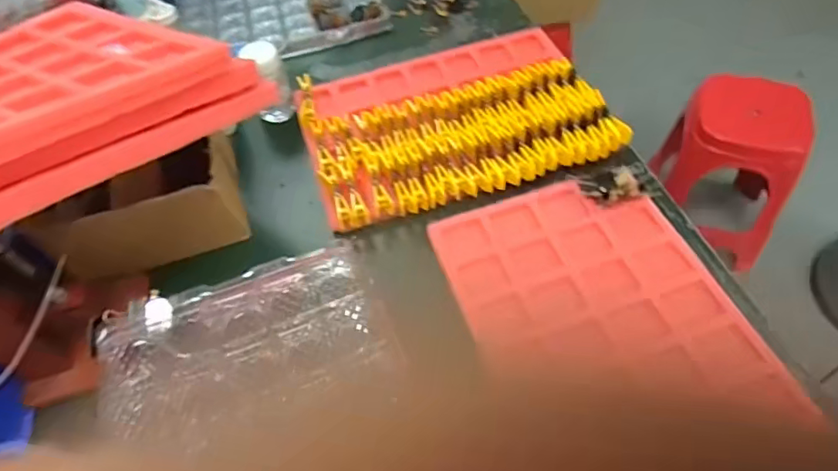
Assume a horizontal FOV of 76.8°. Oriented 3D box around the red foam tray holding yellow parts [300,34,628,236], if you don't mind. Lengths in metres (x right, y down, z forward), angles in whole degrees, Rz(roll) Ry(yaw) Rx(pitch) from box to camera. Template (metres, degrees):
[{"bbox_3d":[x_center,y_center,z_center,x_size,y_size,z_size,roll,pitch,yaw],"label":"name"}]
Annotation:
[{"bbox_3d":[0.058,-0.213,0.911,0.501,0.052,0.368,-18,55,-9],"label":"red foam tray holding yellow parts"}]

